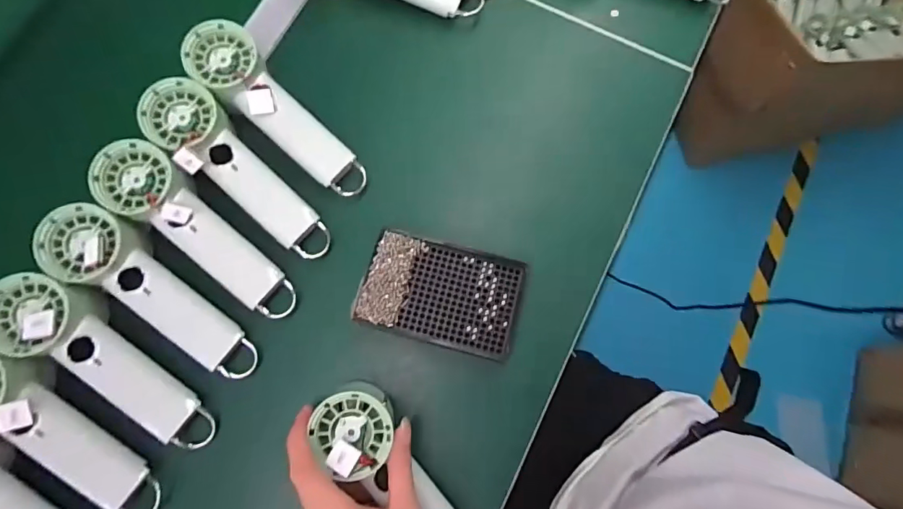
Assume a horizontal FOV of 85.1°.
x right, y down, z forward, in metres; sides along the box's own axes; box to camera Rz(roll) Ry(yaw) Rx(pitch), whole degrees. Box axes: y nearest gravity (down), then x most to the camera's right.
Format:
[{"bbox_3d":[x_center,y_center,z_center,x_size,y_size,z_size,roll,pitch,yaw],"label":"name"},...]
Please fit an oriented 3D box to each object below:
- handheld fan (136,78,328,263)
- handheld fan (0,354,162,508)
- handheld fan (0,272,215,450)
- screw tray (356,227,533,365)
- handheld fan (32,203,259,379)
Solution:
[{"bbox_3d":[-0.191,-0.074,0.447,0.199,0.038,0.060,45,79,-6],"label":"handheld fan"},{"bbox_3d":[-0.322,0.143,0.397,0.205,0.043,0.067,38,78,-8],"label":"handheld fan"},{"bbox_3d":[-0.286,0.089,0.411,0.201,0.038,0.063,39,78,-7],"label":"handheld fan"},{"bbox_3d":[-0.008,0.034,0.444,0.138,0.025,0.089,16,76,3],"label":"screw tray"},{"bbox_3d":[-0.258,0.035,0.435,0.199,0.044,0.062,41,78,-8],"label":"handheld fan"}]

